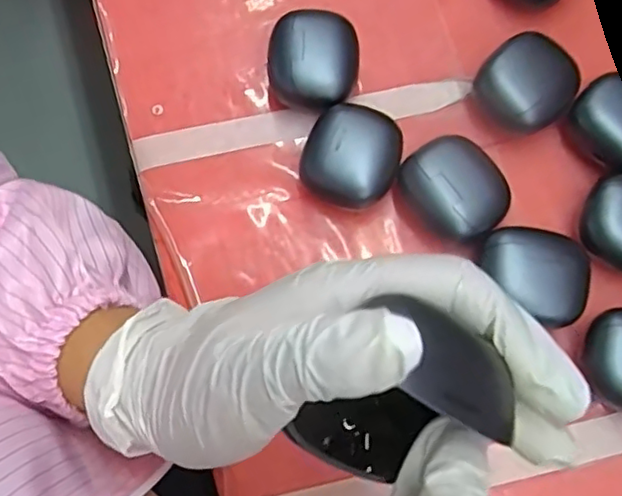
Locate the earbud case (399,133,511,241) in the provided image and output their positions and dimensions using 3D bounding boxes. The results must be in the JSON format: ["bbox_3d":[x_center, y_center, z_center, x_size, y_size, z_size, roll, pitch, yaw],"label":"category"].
[{"bbox_3d":[0.076,-0.029,0.334,0.049,0.032,0.054,-33,78,-10],"label":"earbud case"}]

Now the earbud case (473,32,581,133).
[{"bbox_3d":[0.122,-0.091,0.352,0.051,0.027,0.049,-35,78,-10],"label":"earbud case"}]

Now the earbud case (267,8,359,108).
[{"bbox_3d":[0.001,-0.106,0.354,0.050,0.026,0.055,12,74,2],"label":"earbud case"}]

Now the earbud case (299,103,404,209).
[{"bbox_3d":[0.023,-0.048,0.337,0.050,0.029,0.054,30,76,7],"label":"earbud case"}]

